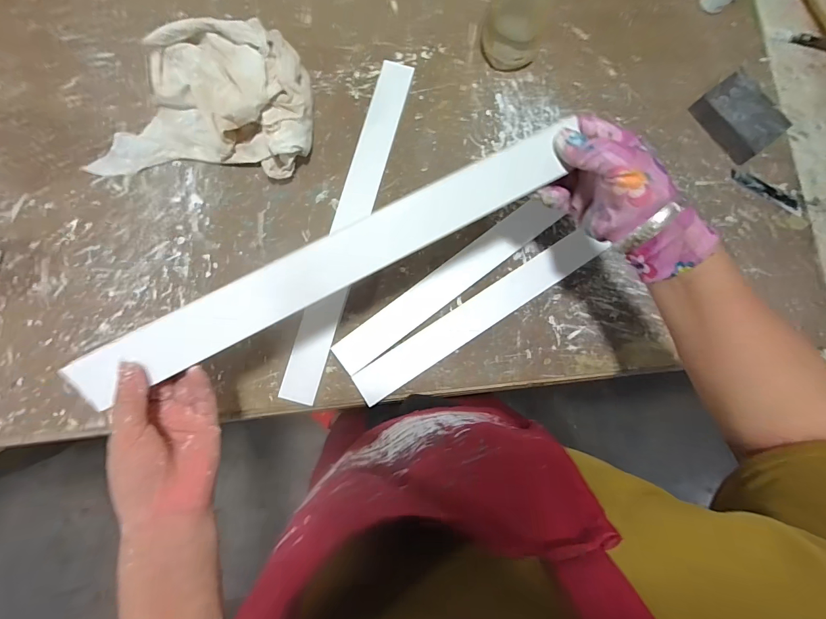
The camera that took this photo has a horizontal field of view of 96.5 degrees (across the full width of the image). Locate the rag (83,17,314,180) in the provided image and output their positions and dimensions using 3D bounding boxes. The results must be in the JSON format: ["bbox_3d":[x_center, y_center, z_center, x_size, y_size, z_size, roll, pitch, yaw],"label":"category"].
[{"bbox_3d":[-0.249,-0.242,0.421,0.258,0.079,0.153,1,83,-2],"label":"rag"}]

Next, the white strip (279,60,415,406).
[{"bbox_3d":[-0.073,-0.101,0.437,0.040,0.010,0.421,15,83,2],"label":"white strip"}]

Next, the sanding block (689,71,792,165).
[{"bbox_3d":[0.415,-0.244,0.470,0.062,0.033,0.097,-39,86,-6],"label":"sanding block"}]

